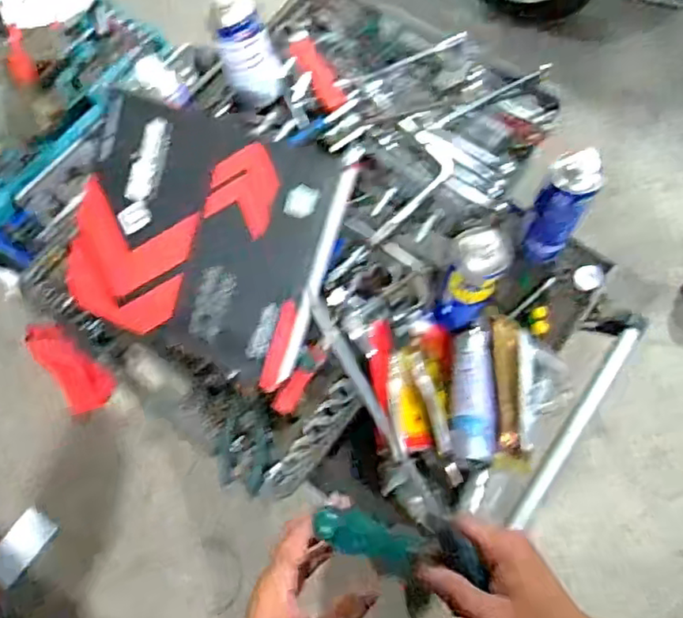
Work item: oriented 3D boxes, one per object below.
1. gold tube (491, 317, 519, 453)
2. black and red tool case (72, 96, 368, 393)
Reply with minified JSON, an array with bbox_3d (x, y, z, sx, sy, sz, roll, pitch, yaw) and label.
[{"bbox_3d":[0.205,0.087,0.773,0.035,0.025,0.161,3,69,-1],"label":"gold tube"},{"bbox_3d":[-0.159,-0.082,0.720,0.300,0.054,0.271,22,108,10],"label":"black and red tool case"}]

